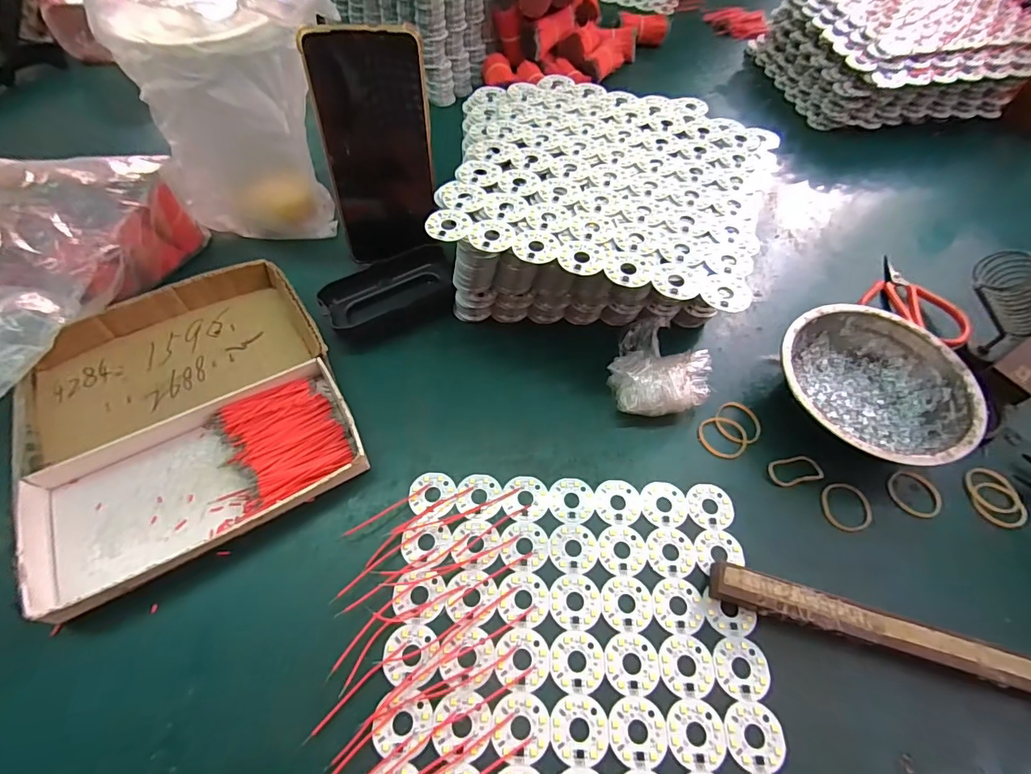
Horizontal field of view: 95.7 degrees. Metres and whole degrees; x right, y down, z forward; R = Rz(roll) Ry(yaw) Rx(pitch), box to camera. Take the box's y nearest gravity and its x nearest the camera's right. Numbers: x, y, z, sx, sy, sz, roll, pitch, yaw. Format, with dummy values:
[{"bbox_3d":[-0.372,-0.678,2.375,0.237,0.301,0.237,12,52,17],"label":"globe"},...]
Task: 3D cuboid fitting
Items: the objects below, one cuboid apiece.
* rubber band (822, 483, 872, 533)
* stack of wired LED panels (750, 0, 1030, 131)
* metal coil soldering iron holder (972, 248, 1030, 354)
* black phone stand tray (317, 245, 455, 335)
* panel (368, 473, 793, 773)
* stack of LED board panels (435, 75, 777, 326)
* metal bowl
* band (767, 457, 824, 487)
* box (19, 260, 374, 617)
[{"bbox_3d":[0.223,0.080,0.314,0.032,0.004,0.032,1,60,-2],"label":"rubber band"},{"bbox_3d":[0.472,-0.423,0.582,0.248,0.099,0.252,-9,61,-8],"label":"stack of wired LED panels"},{"bbox_3d":[0.340,-0.055,0.322,0.097,0.039,0.028,30,52,-34],"label":"metal coil soldering iron holder"},{"bbox_3d":[-0.104,-0.081,0.393,0.110,0.021,0.057,-27,65,-18],"label":"black phone stand tray"},{"bbox_3d":[0.034,0.152,0.261,0.209,0.007,0.207,2,60,-2],"label":"panel"},{"bbox_3d":[0.064,-0.155,0.399,0.250,0.092,0.250,16,60,6],"label":"stack of LED board panels"},{"bbox_3d":[0.252,0.002,0.341,0.125,0.047,0.121,1,60,-2],"label":"metal bowl"},{"bbox_3d":[0.193,0.058,0.323,0.036,0.004,0.018,-9,61,-8],"label":"band"},{"bbox_3d":[-0.224,0.015,0.323,0.190,0.026,0.205,-27,65,-17],"label":"box"}]

